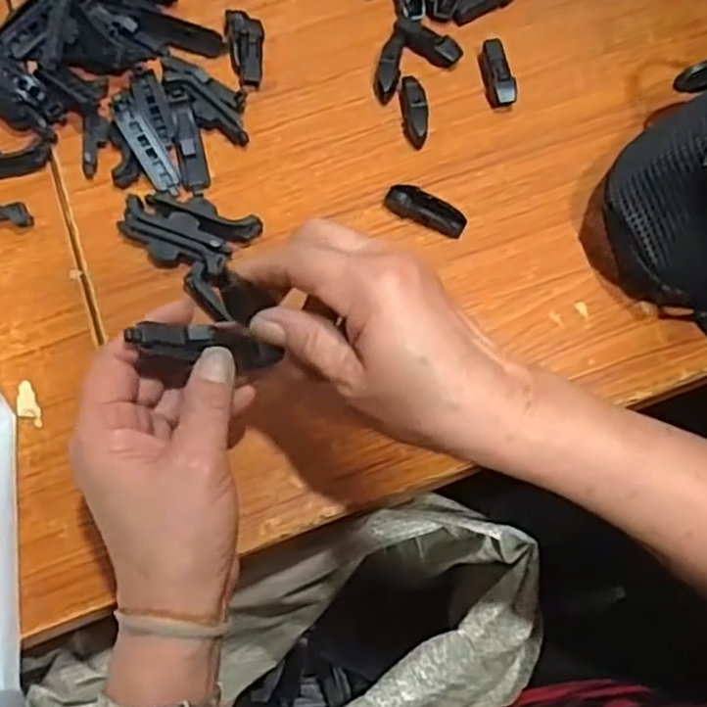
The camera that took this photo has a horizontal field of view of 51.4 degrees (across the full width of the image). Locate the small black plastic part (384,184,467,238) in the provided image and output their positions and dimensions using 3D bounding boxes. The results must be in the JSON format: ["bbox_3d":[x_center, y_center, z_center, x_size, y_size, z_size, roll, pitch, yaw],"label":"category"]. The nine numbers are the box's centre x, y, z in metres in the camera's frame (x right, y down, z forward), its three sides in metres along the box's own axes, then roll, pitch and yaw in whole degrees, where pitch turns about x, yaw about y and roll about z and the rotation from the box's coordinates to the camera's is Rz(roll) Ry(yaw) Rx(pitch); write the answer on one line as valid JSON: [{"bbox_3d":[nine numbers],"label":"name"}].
[{"bbox_3d":[0.046,-0.092,0.471,0.053,0.013,0.018,27,71,11],"label":"small black plastic part"}]

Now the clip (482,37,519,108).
[{"bbox_3d":[0.101,-0.194,0.512,0.018,0.015,0.052,-9,68,-3],"label":"clip"}]

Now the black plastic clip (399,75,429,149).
[{"bbox_3d":[0.041,-0.165,0.499,0.018,0.014,0.050,-3,68,-1],"label":"black plastic clip"}]

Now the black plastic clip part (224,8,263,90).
[{"bbox_3d":[-0.076,-0.217,0.521,0.025,0.017,0.061,-10,68,-3],"label":"black plastic clip part"}]

